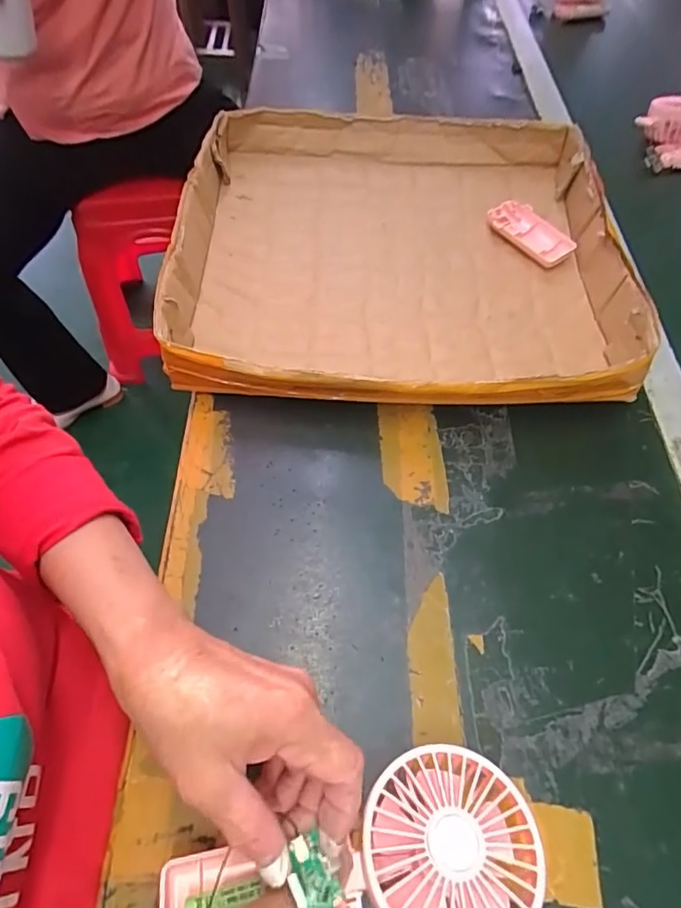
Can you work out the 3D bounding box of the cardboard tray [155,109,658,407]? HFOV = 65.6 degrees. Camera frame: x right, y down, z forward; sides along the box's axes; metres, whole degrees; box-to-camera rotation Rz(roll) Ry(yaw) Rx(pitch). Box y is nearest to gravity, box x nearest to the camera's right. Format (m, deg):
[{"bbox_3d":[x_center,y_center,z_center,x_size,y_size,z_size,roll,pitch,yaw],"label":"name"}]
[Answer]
[{"bbox_3d":[0.058,-0.209,0.530,0.401,0.067,0.401,4,59,-2],"label":"cardboard tray"}]

